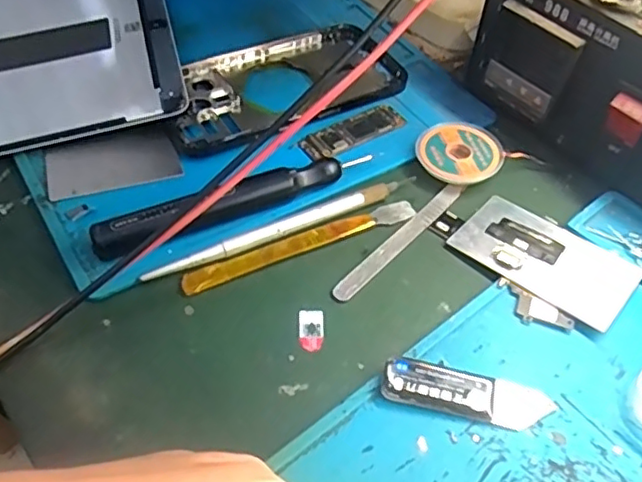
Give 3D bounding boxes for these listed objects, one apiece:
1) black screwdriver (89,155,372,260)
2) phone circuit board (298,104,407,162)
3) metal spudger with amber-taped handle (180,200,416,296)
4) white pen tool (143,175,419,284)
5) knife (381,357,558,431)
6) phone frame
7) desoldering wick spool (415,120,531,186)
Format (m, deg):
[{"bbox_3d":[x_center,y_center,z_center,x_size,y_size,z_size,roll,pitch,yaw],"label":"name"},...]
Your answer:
[{"bbox_3d":[-0.040,-0.020,0.295,0.136,0.020,0.017,-19,54,-16],"label":"black screwdriver"},{"bbox_3d":[0.019,-0.061,0.344,0.061,0.004,0.020,-27,57,-21],"label":"phone circuit board"},{"bbox_3d":[-0.008,0.001,0.294,0.120,0.004,0.010,-20,55,-17],"label":"metal spudger with amber-taped handle"},{"bbox_3d":[-0.015,-0.008,0.298,0.142,0.006,0.008,-22,55,-18],"label":"white pen tool"},{"bbox_3d":[0.058,0.061,0.244,0.067,0.007,0.019,11,52,7],"label":"knife"},{"bbox_3d":[-0.023,-0.094,0.361,0.144,0.008,0.069,-23,55,-19],"label":"phone frame"},{"bbox_3d":[0.077,-0.048,0.331,0.047,0.009,0.043,1,51,-1],"label":"desoldering wick spool"}]

